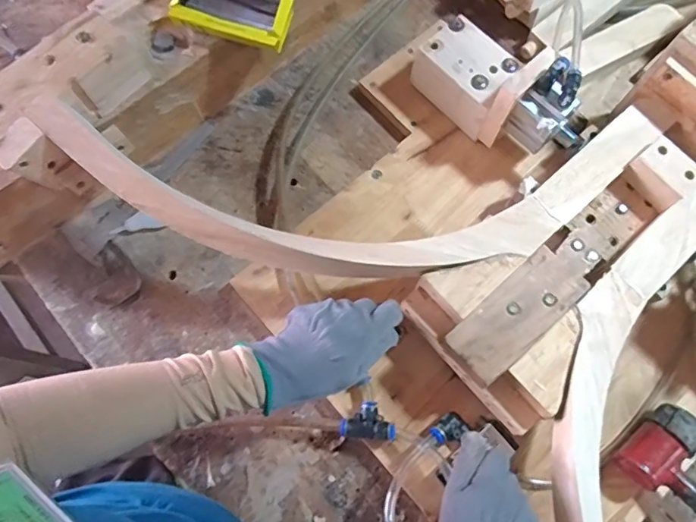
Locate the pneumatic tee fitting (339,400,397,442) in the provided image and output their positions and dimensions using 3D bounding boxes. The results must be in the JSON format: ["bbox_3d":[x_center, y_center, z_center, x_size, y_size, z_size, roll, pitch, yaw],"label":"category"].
[{"bbox_3d":[0.021,0.159,0.508,0.053,0.024,0.034,6,68,3],"label":"pneumatic tee fitting"}]

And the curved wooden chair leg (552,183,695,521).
[{"bbox_3d":[0.261,0.176,0.415,0.165,0.036,0.596,11,74,3],"label":"curved wooden chair leg"}]

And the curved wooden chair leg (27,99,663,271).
[{"bbox_3d":[0.022,-0.076,0.478,0.596,0.072,0.163,-4,73,-2],"label":"curved wooden chair leg"}]

